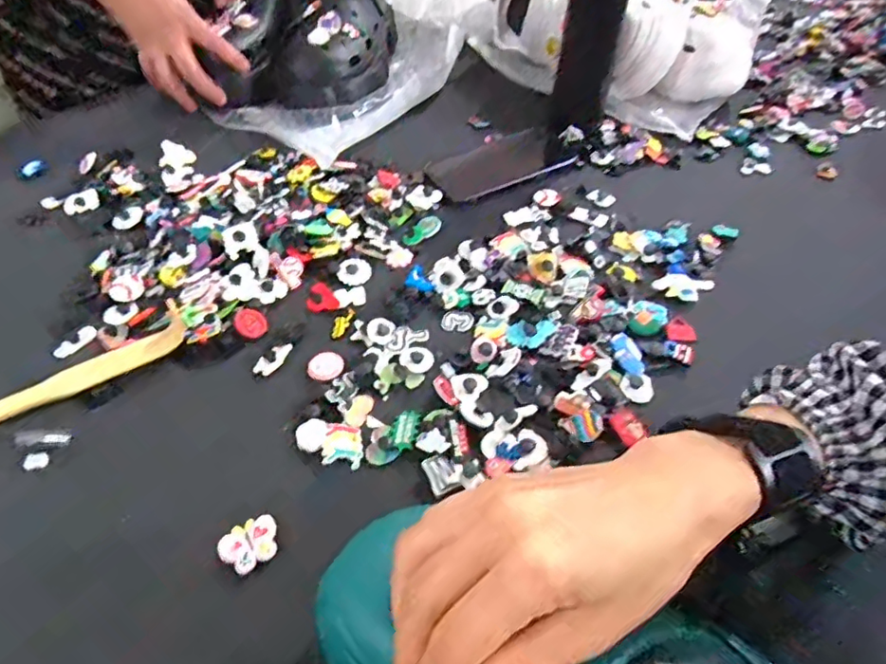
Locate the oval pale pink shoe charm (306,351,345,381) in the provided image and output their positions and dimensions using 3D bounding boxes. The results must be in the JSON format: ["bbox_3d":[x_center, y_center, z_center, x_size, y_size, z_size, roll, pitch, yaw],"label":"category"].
[{"bbox_3d":[-0.093,0.026,0.451,0.027,0.004,0.030,18,52,14],"label":"oval pale pink shoe charm"}]

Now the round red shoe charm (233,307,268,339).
[{"bbox_3d":[-0.161,-0.008,0.477,0.024,0.005,0.031,-24,54,-20],"label":"round red shoe charm"}]

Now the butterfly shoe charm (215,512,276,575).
[{"bbox_3d":[-0.121,0.134,0.361,0.035,0.009,0.029,-31,56,-24],"label":"butterfly shoe charm"}]

